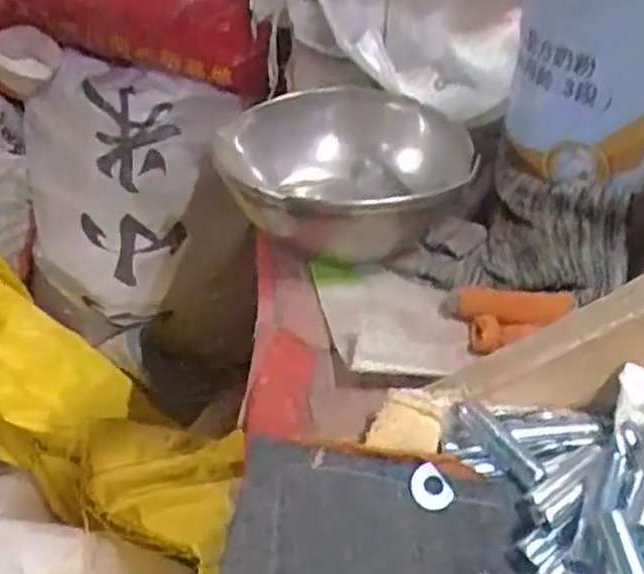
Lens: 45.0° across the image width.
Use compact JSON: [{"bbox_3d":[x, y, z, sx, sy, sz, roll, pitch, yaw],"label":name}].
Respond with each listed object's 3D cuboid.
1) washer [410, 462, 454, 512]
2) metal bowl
[{"bbox_3d":[0.045,0.084,0.322,0.019,0.004,0.017,46,66,2],"label":"washer"},{"bbox_3d":[0.002,-0.070,0.492,0.154,0.050,0.154,2,39,-2],"label":"metal bowl"}]

